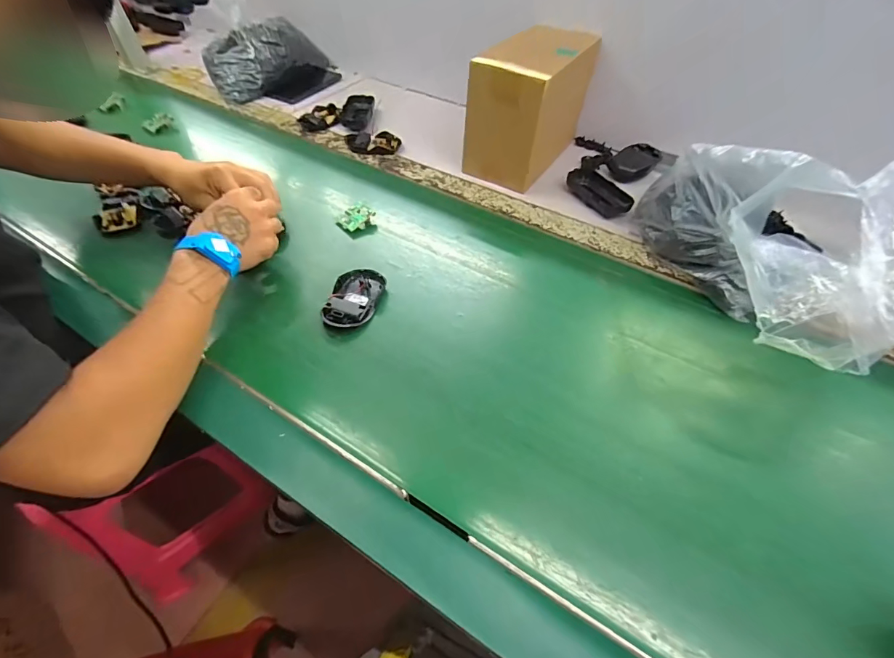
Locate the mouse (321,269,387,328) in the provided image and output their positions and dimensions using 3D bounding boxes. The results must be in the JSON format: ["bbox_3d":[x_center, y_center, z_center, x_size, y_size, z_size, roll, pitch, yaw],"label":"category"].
[{"bbox_3d":[-0.113,-0.036,0.493,0.057,0.018,0.088,11,52,7],"label":"mouse"}]

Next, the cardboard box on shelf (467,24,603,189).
[{"bbox_3d":[0.133,-0.360,0.658,0.128,0.163,0.228,26,55,18],"label":"cardboard box on shelf"}]

